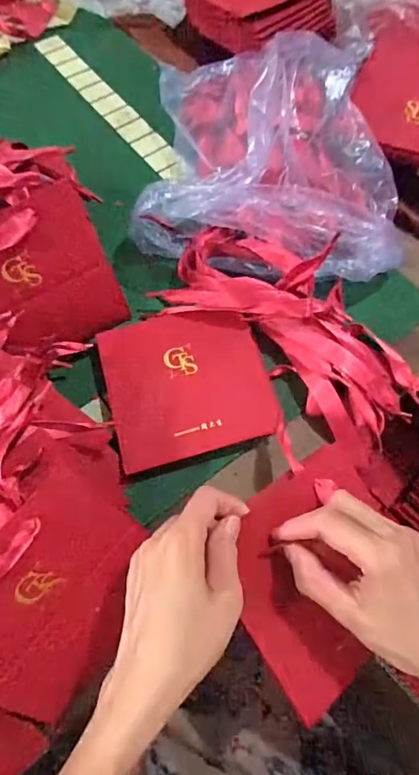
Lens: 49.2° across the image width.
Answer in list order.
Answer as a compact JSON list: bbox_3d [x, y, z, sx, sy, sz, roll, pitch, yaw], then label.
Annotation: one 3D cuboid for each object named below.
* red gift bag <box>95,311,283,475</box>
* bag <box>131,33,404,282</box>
[{"bbox_3d":[-0.020,-0.007,0.415,0.141,0.009,0.134,-15,73,-5],"label":"red gift bag"},{"bbox_3d":[0.063,-0.251,0.489,0.258,0.087,0.302,6,66,1],"label":"bag"}]

